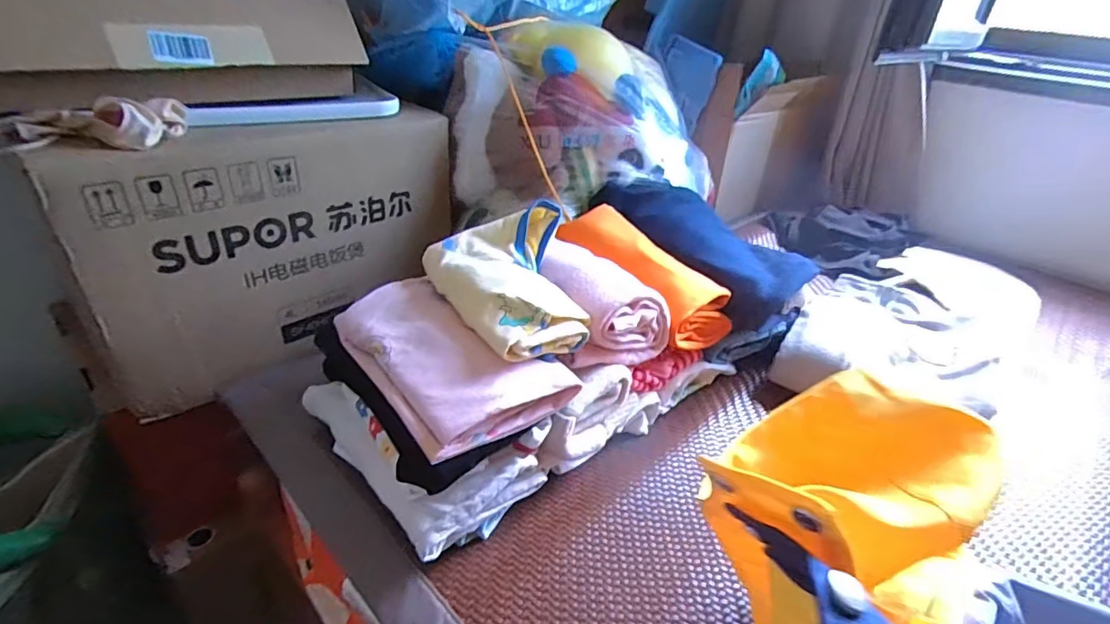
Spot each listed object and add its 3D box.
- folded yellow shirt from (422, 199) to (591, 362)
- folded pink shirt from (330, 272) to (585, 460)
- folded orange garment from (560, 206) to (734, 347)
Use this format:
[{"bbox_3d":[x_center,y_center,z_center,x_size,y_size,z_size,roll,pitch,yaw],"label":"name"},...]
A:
[{"bbox_3d":[-0.029,-0.033,0.494,0.139,0.061,0.161,-15,37,-30],"label":"folded yellow shirt"},{"bbox_3d":[-0.089,0.036,0.460,0.137,0.053,0.178,-21,40,-36],"label":"folded pink shirt"},{"bbox_3d":[0.100,-0.041,0.627,0.221,0.074,0.123,41,43,21],"label":"folded orange garment"}]

